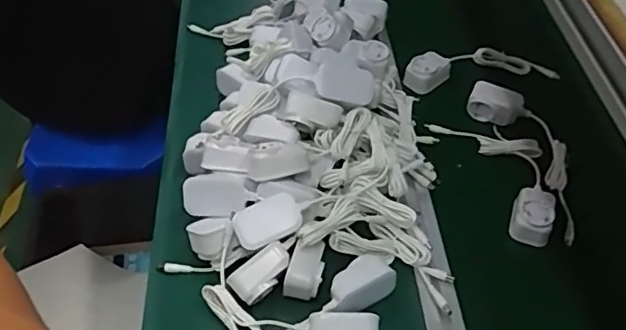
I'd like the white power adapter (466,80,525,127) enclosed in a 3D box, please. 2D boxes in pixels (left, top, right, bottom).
[{"bbox_3d":[0.253,-0.086,0.808,0.072,0.036,0.038,17,51,14],"label":"white power adapter"}]

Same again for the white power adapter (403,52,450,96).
[{"bbox_3d":[0.169,-0.139,0.862,0.077,0.037,0.044,-32,56,-25],"label":"white power adapter"}]

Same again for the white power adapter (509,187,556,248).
[{"bbox_3d":[0.261,0.060,0.696,0.046,0.035,0.064,17,51,14],"label":"white power adapter"}]

